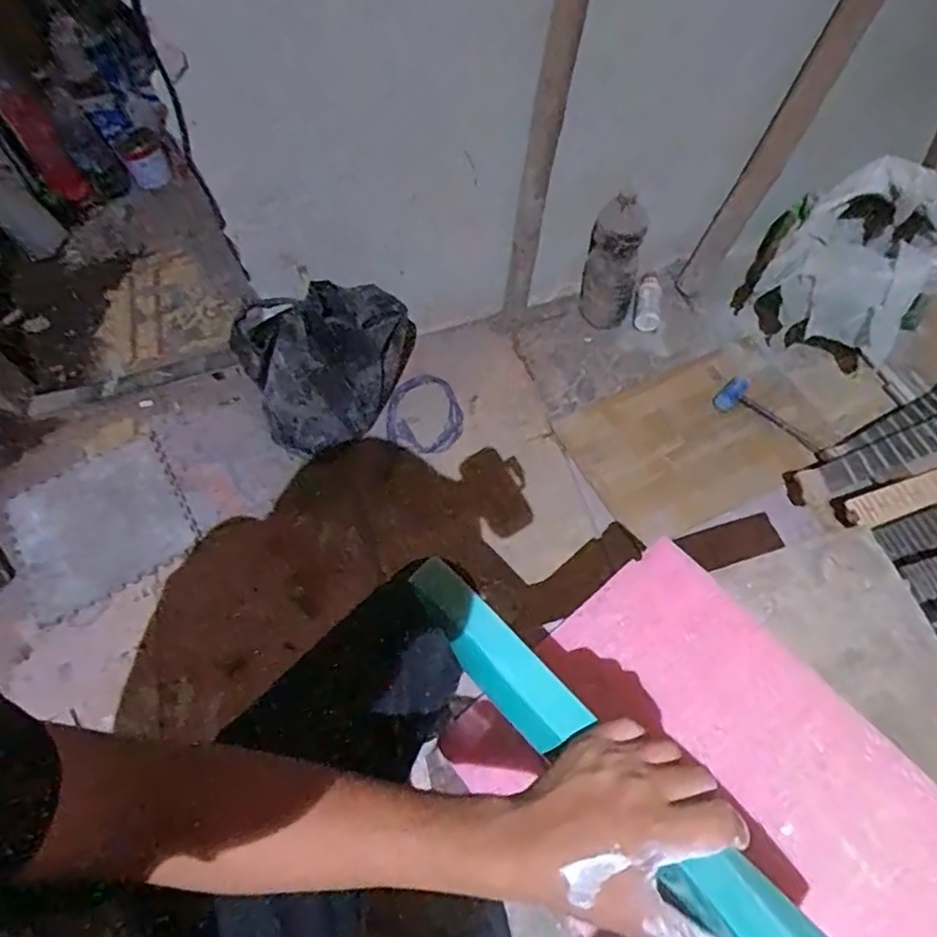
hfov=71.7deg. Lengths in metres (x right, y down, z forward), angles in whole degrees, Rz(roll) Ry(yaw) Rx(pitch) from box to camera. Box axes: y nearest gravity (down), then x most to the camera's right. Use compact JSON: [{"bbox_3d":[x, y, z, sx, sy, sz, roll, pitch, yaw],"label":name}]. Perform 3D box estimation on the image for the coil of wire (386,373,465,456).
[{"bbox_3d":[-0.094,-0.109,1.314,0.154,0.028,0.173,-23,77,-9],"label":"coil of wire"}]

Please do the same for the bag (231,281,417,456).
[{"bbox_3d":[-0.236,-0.188,1.193,0.326,0.311,0.145,-25,62,-9],"label":"bag"}]

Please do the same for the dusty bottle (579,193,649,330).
[{"bbox_3d":[0.285,-0.409,1.297,0.103,0.273,0.087,8,62,9],"label":"dusty bottle"}]

